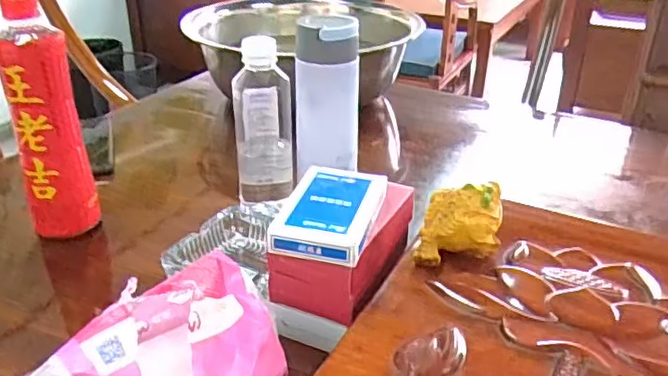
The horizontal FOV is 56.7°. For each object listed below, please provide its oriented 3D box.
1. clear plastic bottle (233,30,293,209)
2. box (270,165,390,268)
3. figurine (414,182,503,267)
[{"bbox_3d":[-0.071,-0.063,0.621,0.057,0.168,0.049,-2,29,-5],"label":"clear plastic bottle"},{"bbox_3d":[-0.001,0.017,0.460,0.066,0.021,0.102,6,29,14],"label":"box"},{"bbox_3d":[0.095,0.031,0.474,0.067,0.051,0.041,-2,29,-4],"label":"figurine"}]

